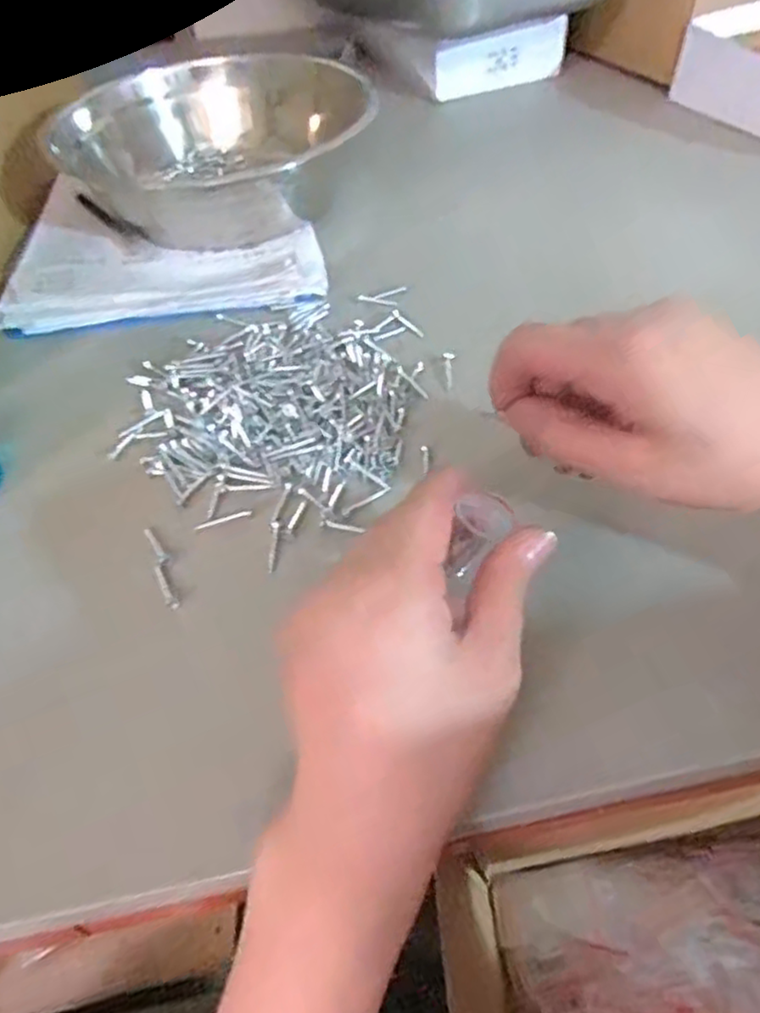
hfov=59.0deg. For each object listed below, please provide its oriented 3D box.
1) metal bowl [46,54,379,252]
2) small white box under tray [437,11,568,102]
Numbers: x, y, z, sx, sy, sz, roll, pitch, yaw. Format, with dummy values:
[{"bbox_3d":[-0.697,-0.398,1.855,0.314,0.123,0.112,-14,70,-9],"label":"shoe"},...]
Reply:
[{"bbox_3d":[-0.135,-0.298,0.558,0.212,0.083,0.212,-1,50,2],"label":"metal bowl"},{"bbox_3d":[0.127,-0.475,0.709,0.154,0.052,0.028,-25,54,-17],"label":"small white box under tray"}]

